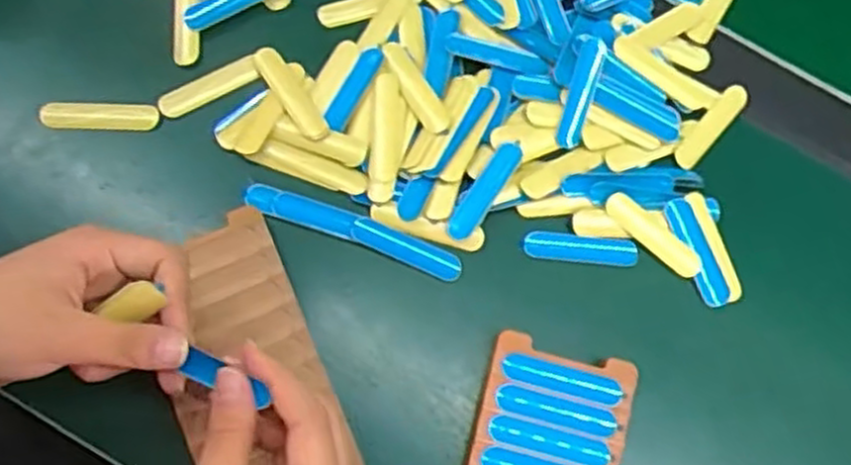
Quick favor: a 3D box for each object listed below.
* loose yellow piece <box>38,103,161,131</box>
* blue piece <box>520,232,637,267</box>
[{"bbox_3d":[-0.181,-0.064,0.431,0.064,0.008,0.013,0,76,-4],"label":"loose yellow piece"},{"bbox_3d":[0.087,0.009,0.432,0.063,0.004,0.016,7,75,-3],"label":"blue piece"}]

